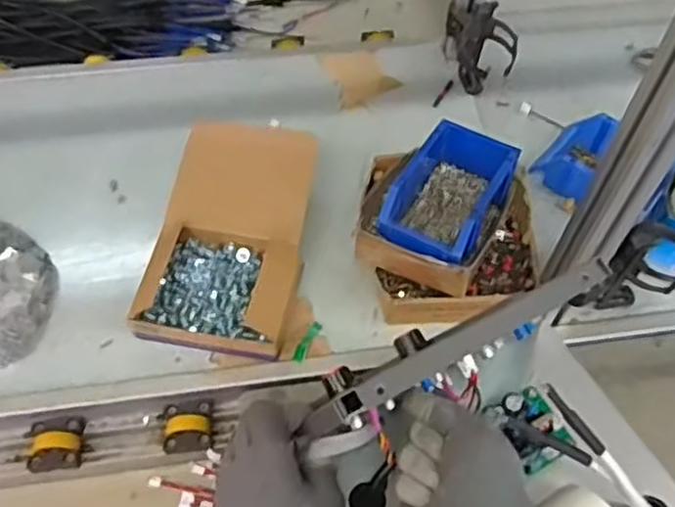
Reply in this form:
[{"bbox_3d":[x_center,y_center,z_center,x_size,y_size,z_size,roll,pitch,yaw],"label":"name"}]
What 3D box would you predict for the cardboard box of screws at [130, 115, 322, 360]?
[{"bbox_3d":[-0.122,-0.020,0.827,0.171,0.087,0.264,10,57,5],"label":"cardboard box of screws"}]

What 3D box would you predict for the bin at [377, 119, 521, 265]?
[{"bbox_3d":[0.126,-0.064,0.791,0.108,0.065,0.164,26,60,14],"label":"bin"}]

